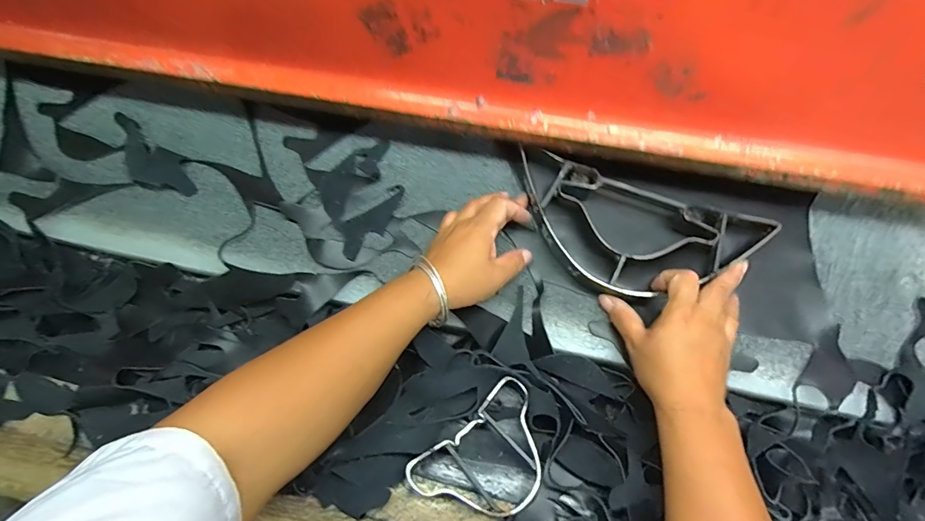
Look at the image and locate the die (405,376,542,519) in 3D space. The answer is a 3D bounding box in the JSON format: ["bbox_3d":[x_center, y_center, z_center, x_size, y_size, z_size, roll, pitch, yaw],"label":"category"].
[{"bbox_3d":[0.026,0.186,0.398,0.135,0.035,0.096,-39,75,-10],"label":"die"}]

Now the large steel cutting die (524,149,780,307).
[{"bbox_3d":[0.164,-0.021,0.439,0.253,0.039,0.117,20,74,8],"label":"large steel cutting die"}]

